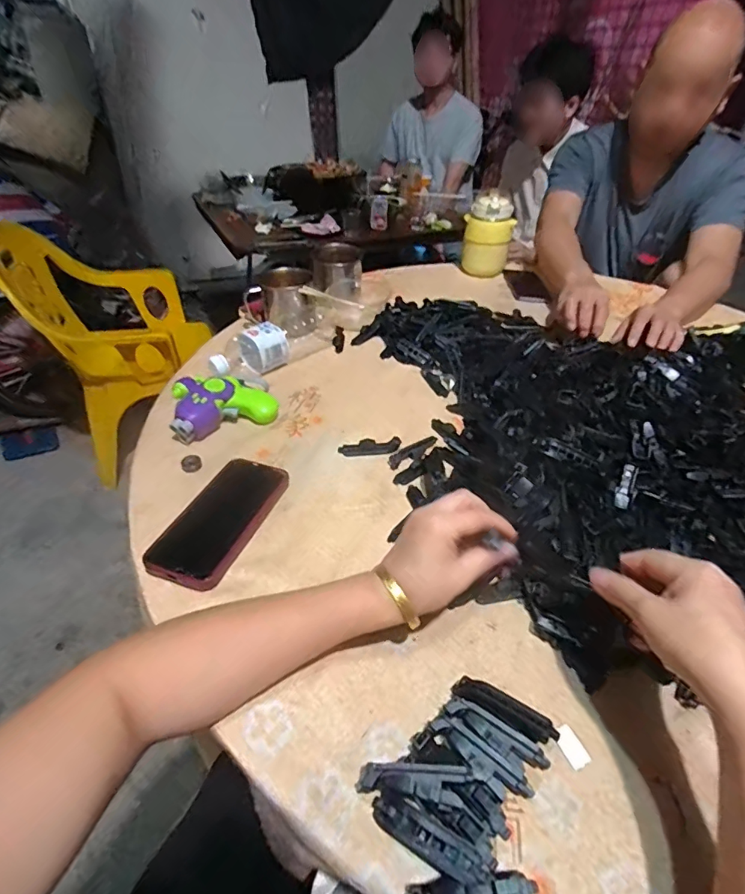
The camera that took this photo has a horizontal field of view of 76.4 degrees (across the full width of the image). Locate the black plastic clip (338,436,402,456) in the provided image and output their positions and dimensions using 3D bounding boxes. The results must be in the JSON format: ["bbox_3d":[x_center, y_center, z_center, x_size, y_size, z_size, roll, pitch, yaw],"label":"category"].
[{"bbox_3d":[-0.003,-0.001,0.590,0.077,0.006,0.024,-3,40,-5],"label":"black plastic clip"}]

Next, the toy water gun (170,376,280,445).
[{"bbox_3d":[-0.194,-0.060,0.613,0.129,0.047,0.085,-15,43,-18],"label":"toy water gun"}]

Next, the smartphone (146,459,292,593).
[{"bbox_3d":[-0.156,0.075,0.490,0.079,0.019,0.163,14,42,15],"label":"smartphone"}]

